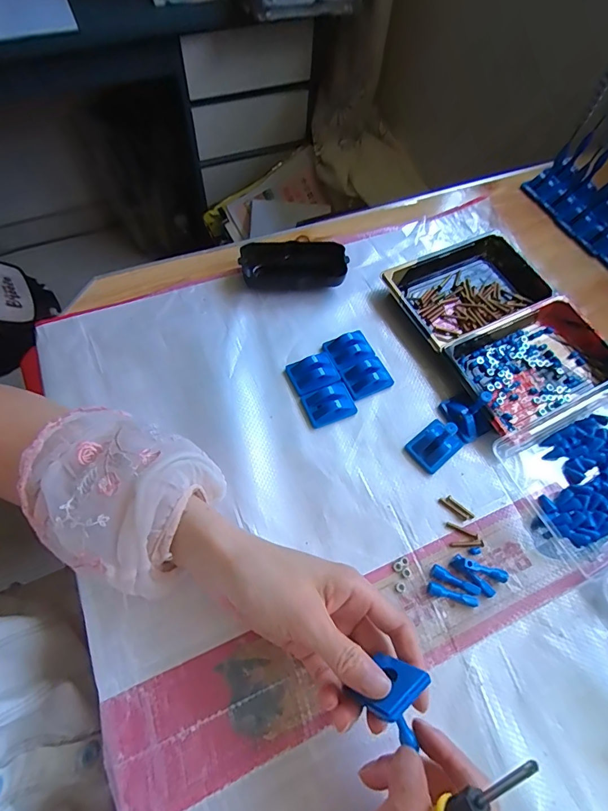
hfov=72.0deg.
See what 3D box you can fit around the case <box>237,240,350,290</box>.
[{"bbox_3d":[-0.011,-0.147,0.441,0.108,0.024,0.053,0,63,-4],"label":"case"}]

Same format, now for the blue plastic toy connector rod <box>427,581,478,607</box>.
[{"bbox_3d":[0.114,0.144,0.318,0.040,0.008,0.009,15,63,4],"label":"blue plastic toy connector rod"}]

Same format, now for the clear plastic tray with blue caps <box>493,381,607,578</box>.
[{"bbox_3d":[0.270,0.048,0.362,0.166,0.031,0.122,-23,67,-15],"label":"clear plastic tray with blue caps"}]

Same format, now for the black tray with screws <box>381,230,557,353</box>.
[{"bbox_3d":[0.176,-0.124,0.450,0.164,0.024,0.107,-23,67,-14],"label":"black tray with screws"}]

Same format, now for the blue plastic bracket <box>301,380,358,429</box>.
[{"bbox_3d":[0.024,-0.002,0.384,0.046,0.015,0.034,-21,67,-14],"label":"blue plastic bracket"}]

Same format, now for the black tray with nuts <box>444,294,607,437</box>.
[{"bbox_3d":[0.227,-0.043,0.409,0.163,0.028,0.099,-24,67,-15],"label":"black tray with nuts"}]

